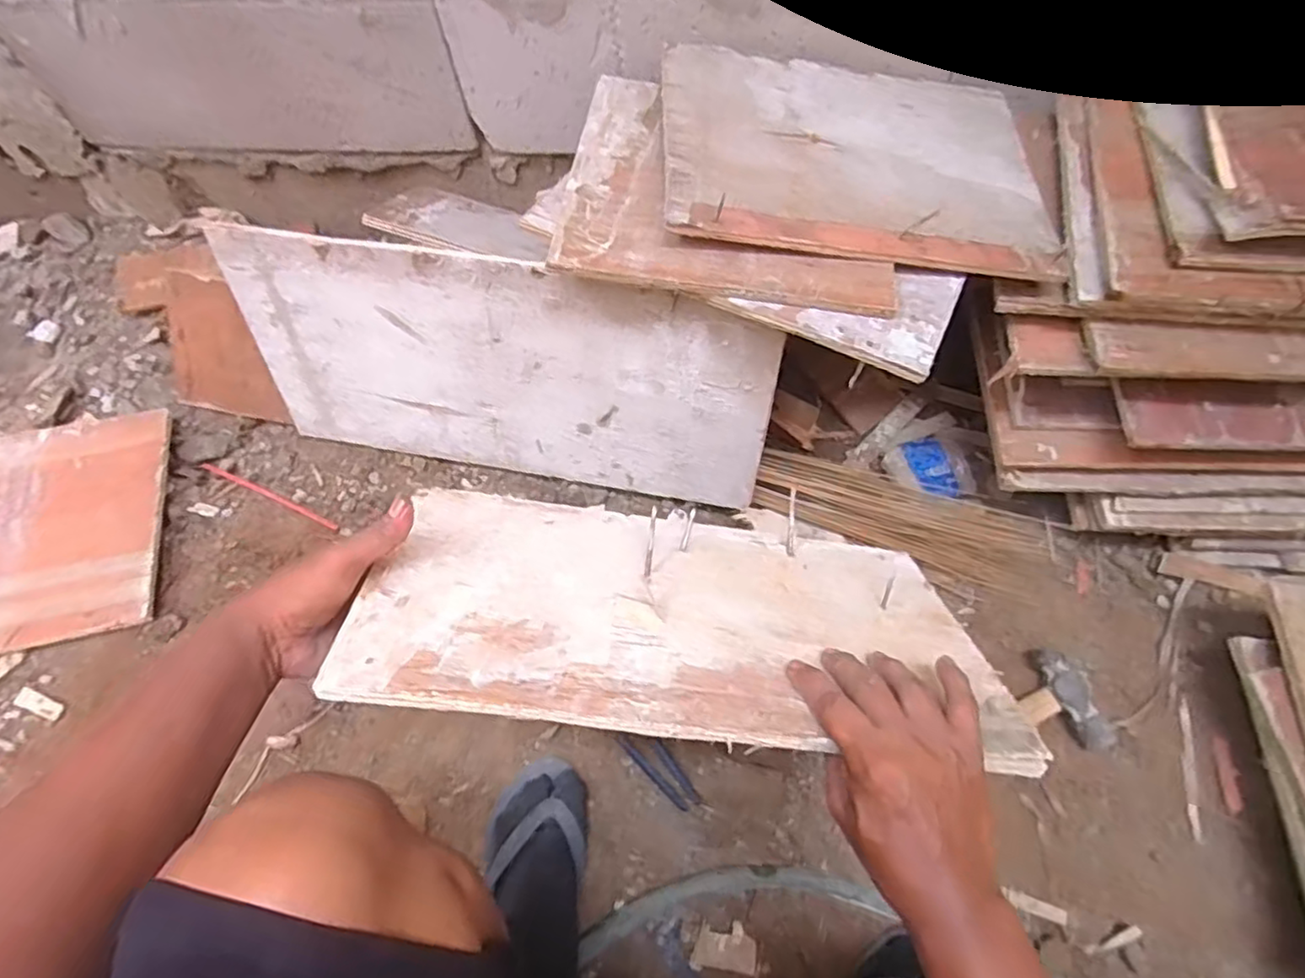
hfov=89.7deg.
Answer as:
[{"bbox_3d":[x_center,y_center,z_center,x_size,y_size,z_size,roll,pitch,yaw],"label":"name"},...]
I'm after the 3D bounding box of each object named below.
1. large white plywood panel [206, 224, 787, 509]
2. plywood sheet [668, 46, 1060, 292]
[{"bbox_3d":[-0.177,-0.132,0.795,0.627,0.308,0.016,10,48,6],"label":"large white plywood panel"},{"bbox_3d":[0.215,-0.359,0.698,0.398,0.016,0.306,6,62,-6],"label":"plywood sheet"}]

